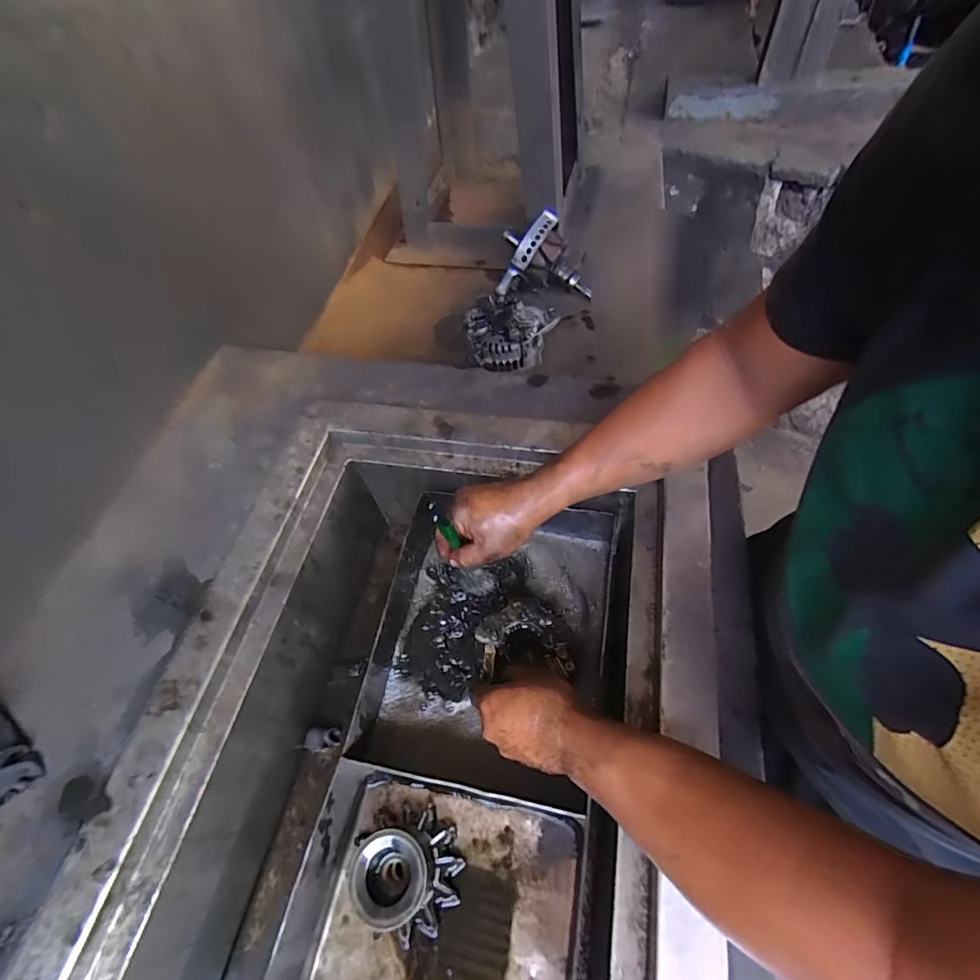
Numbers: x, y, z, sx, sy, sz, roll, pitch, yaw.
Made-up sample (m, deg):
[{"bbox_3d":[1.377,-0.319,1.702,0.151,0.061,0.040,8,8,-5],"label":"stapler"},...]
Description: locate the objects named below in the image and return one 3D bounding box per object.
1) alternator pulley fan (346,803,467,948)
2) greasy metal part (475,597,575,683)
[{"bbox_3d":[-0.090,0.408,0.520,0.108,0.076,0.127,-26,58,-10],"label":"alternator pulley fan"},{"bbox_3d":[0.041,0.176,0.586,0.108,0.024,0.087,-1,58,2],"label":"greasy metal part"}]

